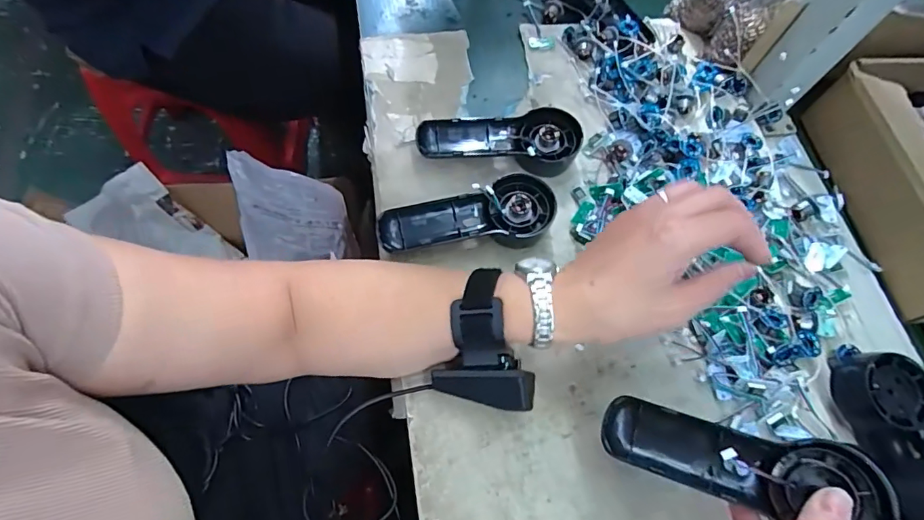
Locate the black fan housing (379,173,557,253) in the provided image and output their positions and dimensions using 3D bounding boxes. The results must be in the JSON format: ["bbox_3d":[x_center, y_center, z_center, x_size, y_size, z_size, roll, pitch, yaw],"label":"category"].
[{"bbox_3d":[0.006,-0.032,0.411,0.146,0.034,0.063,-8,67,-10],"label":"black fan housing"}]

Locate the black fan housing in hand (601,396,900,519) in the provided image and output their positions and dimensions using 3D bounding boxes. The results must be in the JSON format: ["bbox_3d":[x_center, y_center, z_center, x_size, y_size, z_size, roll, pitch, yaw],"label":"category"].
[{"bbox_3d":[0.165,0.126,0.294,0.149,0.024,0.050,10,64,24],"label":"black fan housing in hand"}]

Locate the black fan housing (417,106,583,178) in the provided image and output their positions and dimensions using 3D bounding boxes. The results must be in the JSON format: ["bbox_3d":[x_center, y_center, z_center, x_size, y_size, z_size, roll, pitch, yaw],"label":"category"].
[{"bbox_3d":[0.037,-0.103,0.447,0.148,0.031,0.062,-6,66,-9],"label":"black fan housing"}]

